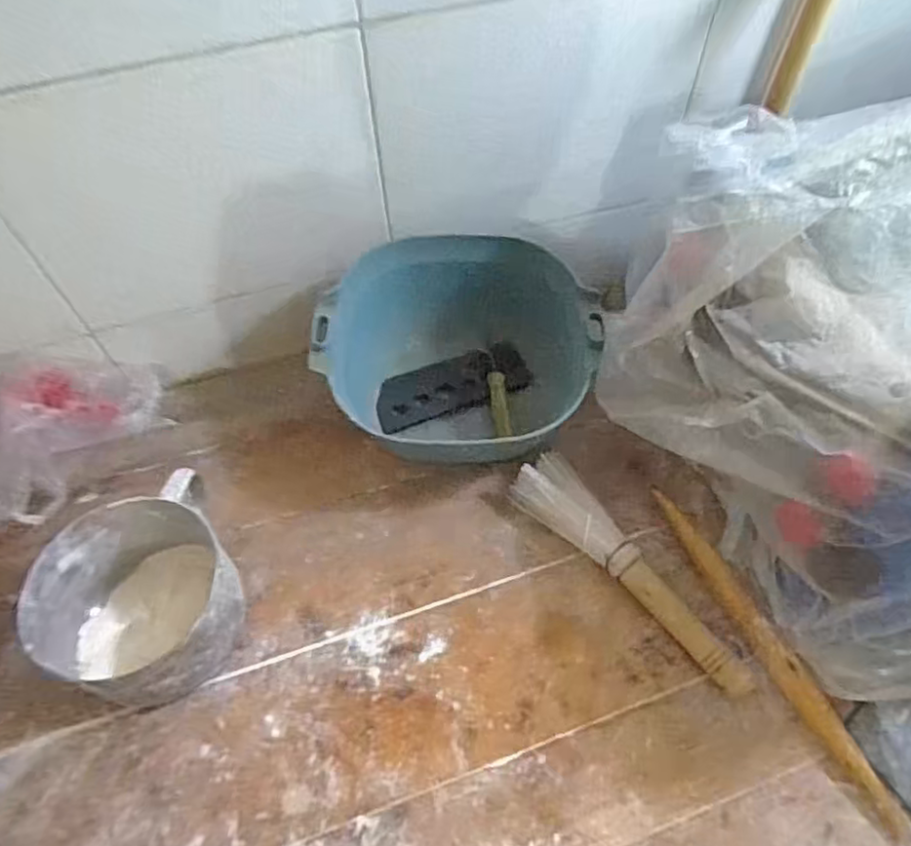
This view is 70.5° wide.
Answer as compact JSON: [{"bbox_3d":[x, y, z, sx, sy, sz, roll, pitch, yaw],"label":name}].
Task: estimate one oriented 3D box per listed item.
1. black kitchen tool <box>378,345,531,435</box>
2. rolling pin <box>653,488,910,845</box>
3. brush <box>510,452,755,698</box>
[{"bbox_3d":[-0.004,-0.038,0.676,0.159,0.012,0.054,-19,94,-6],"label":"black kitchen tool"},{"bbox_3d":[0.256,0.184,0.535,0.022,0.026,0.298,-24,59,-14],"label":"rolling pin"},{"bbox_3d":[0.144,0.132,0.557,0.059,0.039,0.251,-30,61,-18],"label":"brush"}]

